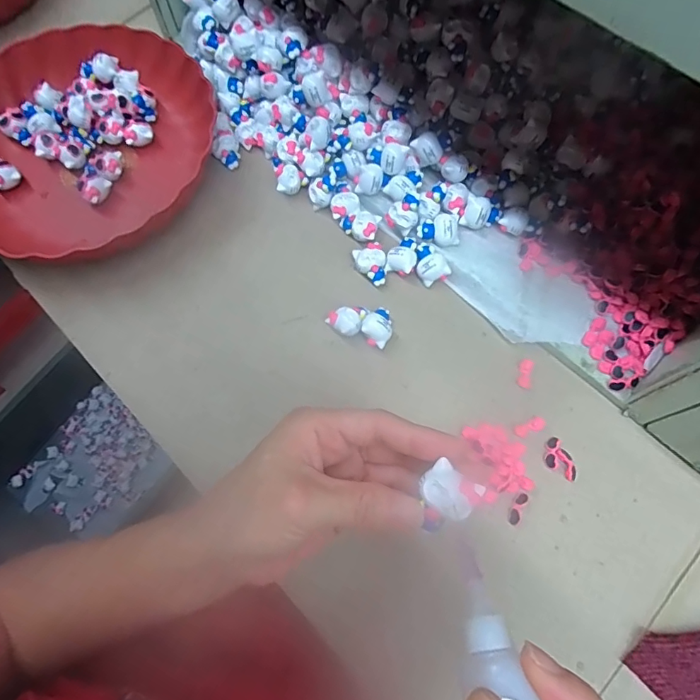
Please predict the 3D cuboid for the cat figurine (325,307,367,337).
[{"bbox_3d":[-0.001,-0.021,0.385,0.031,0.020,0.023,-20,71,-5],"label":"cat figurine"}]

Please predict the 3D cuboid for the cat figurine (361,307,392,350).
[{"bbox_3d":[0.023,-0.019,0.385,0.023,0.021,0.033,19,72,8],"label":"cat figurine"}]

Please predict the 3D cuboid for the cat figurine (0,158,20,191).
[{"bbox_3d":[-0.317,-0.159,0.435,0.015,0.024,0.026,43,77,14],"label":"cat figurine"}]

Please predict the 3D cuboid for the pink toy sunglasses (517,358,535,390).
[{"bbox_3d":[0.139,0.019,0.375,0.011,0.004,0.024,11,71,5],"label":"pink toy sunglasses"}]

